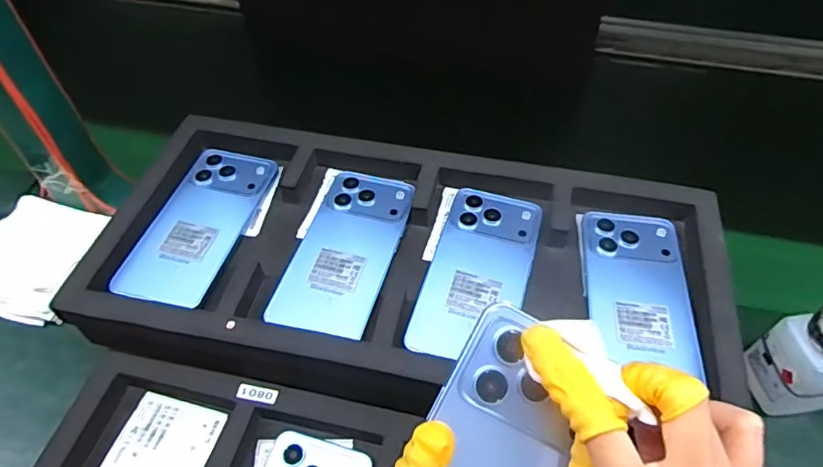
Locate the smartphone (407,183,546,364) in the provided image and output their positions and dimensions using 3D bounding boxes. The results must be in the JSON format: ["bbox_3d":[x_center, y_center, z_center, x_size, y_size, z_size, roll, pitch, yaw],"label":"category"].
[{"bbox_3d":[0.054,0.028,0.428,0.075,0.008,0.159,15,52,11],"label":"smartphone"}]

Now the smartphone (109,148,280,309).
[{"bbox_3d":[-0.177,-0.010,0.457,0.074,0.010,0.160,12,52,9],"label":"smartphone"}]

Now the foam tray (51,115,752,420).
[{"bbox_3d":[-0.002,0.028,0.438,0.480,0.054,0.255,10,51,7],"label":"foam tray"}]

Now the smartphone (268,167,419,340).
[{"bbox_3d":[-0.052,0.011,0.440,0.077,0.007,0.158,13,52,10],"label":"smartphone"}]

